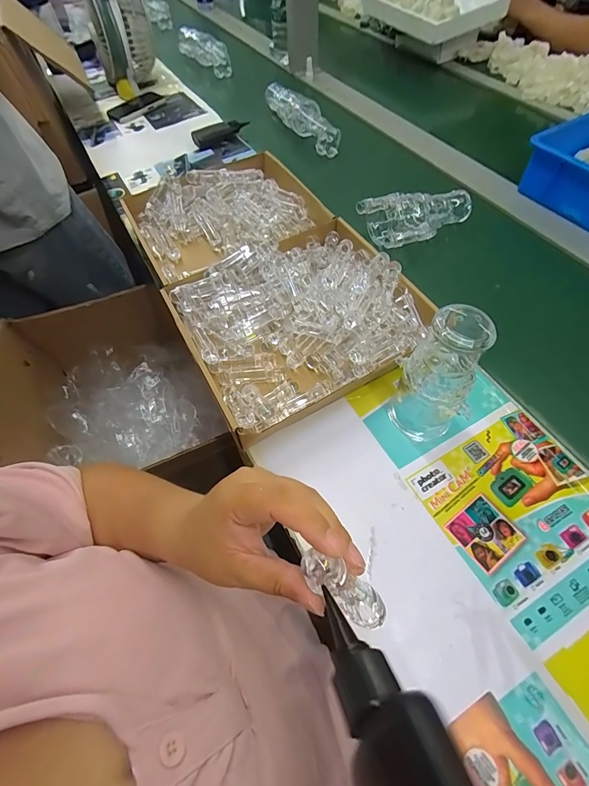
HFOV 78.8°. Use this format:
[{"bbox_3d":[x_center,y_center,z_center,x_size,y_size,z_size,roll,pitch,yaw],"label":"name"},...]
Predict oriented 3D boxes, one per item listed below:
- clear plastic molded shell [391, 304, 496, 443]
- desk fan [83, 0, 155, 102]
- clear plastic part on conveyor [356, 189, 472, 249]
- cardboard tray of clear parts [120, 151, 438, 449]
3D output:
[{"bbox_3d":[0.154,-0.009,0.389,0.067,0.171,0.062,-8,59,-1],"label":"clear plastic molded shell"},{"bbox_3d":[-0.489,-1.017,0.956,0.138,0.273,0.307,-24,61,-10],"label":"desk fan"},{"bbox_3d":[0.223,-0.319,0.636,0.186,0.053,0.112,-19,60,-7],"label":"clear plastic part on conveyor"},{"bbox_3d":[-0.057,-0.208,0.578,0.318,0.066,0.543,-27,61,-12],"label":"cardboard tray of clear parts"}]

